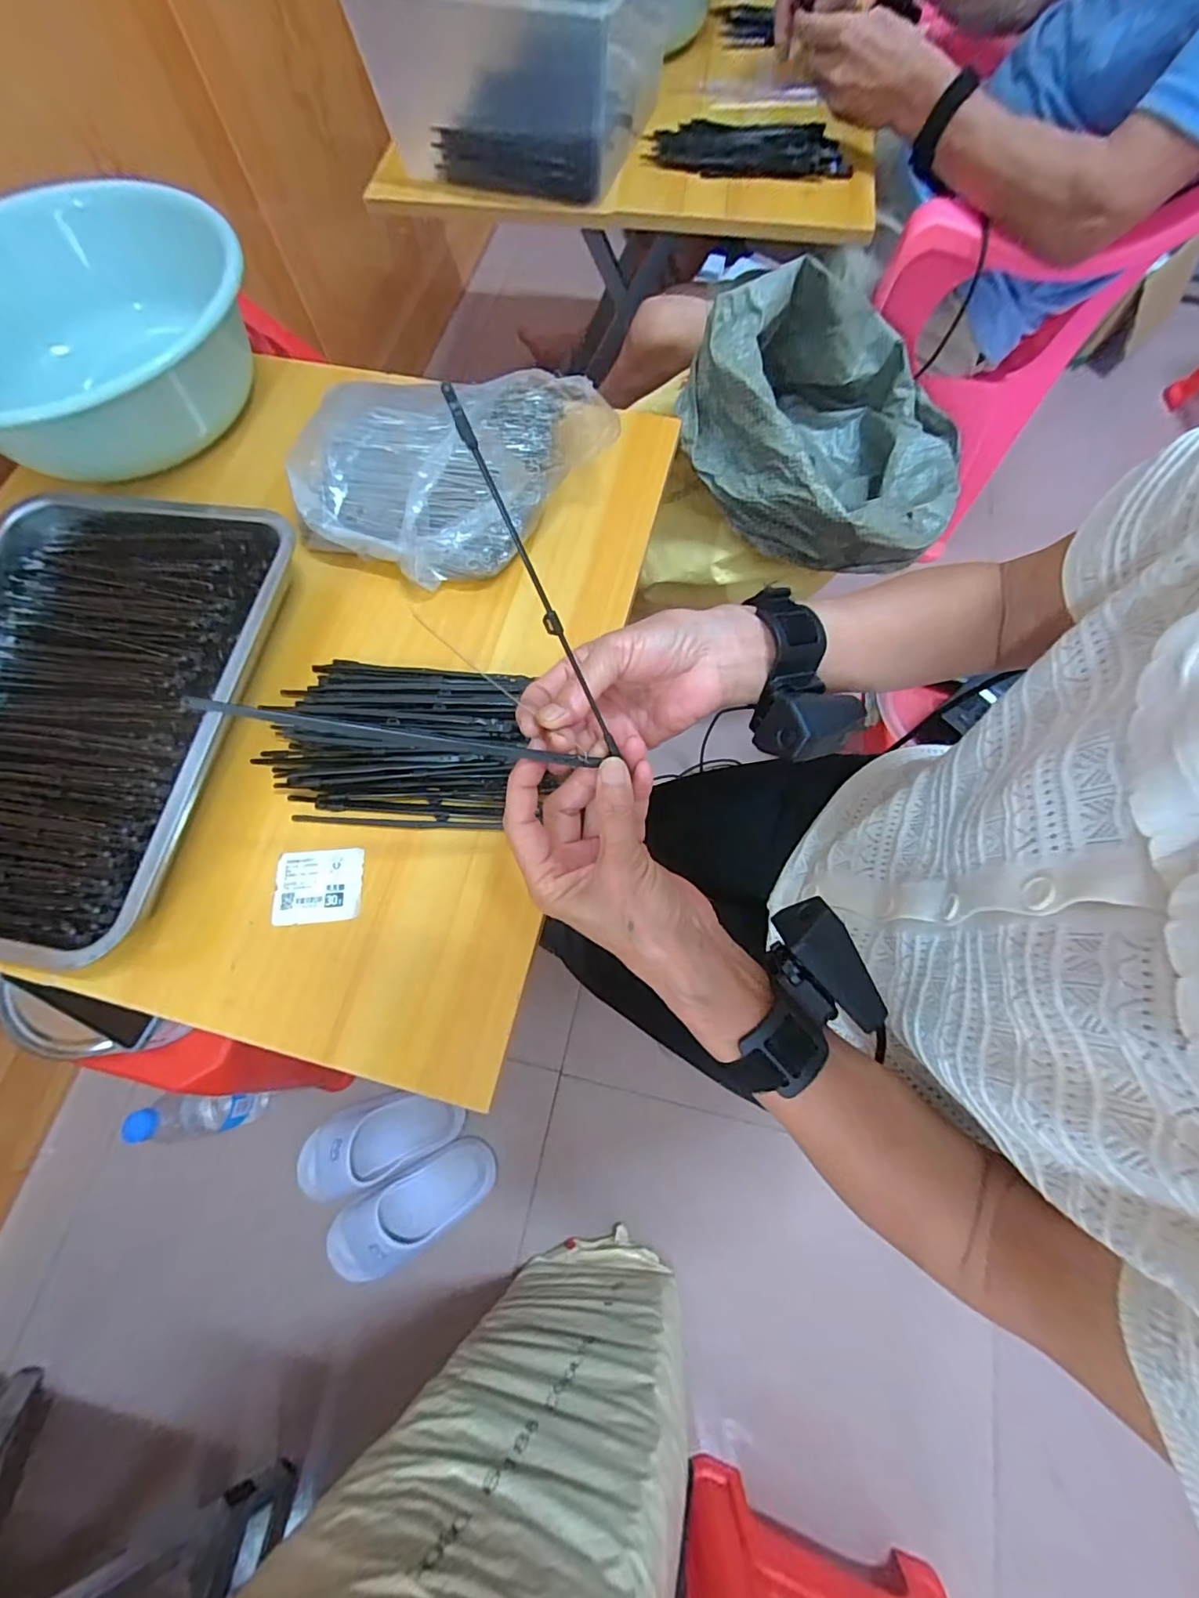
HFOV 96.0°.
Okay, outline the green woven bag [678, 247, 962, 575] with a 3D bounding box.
[{"bbox_3d":[0.273,-0.424,0.617,0.302,0.200,0.325,32,74,11],"label":"green woven bag"}]

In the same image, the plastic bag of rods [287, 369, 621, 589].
[{"bbox_3d":[-0.117,-0.284,0.455,0.244,0.045,0.212,1,70,1],"label":"plastic bag of rods"}]

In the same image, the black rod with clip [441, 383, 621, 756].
[{"bbox_3d":[-0.024,-0.085,0.232,0.005,0.158,0.007,-32,31,-10],"label":"black rod with clip"}]

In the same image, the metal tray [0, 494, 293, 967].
[{"bbox_3d":[-0.405,-0.075,0.393,0.300,0.040,0.341,10,71,4],"label":"metal tray"}]

